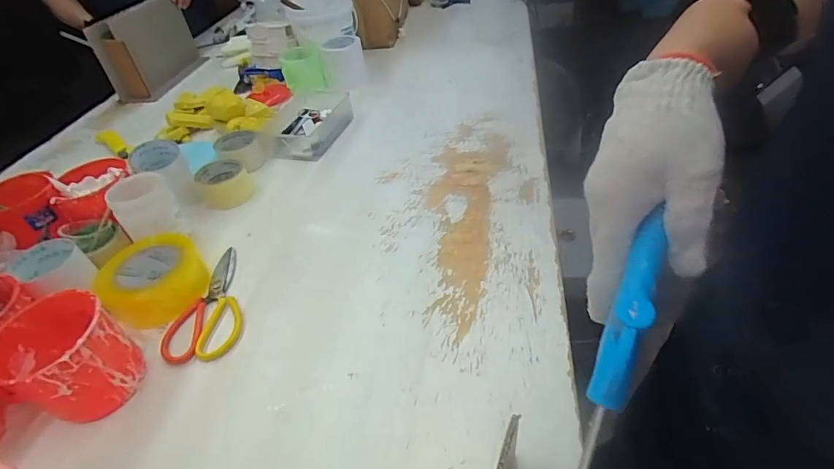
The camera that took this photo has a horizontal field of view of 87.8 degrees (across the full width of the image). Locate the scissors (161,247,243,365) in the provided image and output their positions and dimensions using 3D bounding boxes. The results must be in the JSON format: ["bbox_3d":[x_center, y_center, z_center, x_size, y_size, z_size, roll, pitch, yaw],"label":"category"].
[{"bbox_3d":[-0.294,0.091,0.612,0.098,0.010,0.199,-11,43,-5],"label":"scissors"}]

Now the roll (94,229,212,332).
[{"bbox_3d":[-0.372,0.063,0.616,0.128,0.059,0.126,-4,43,4],"label":"roll"}]

